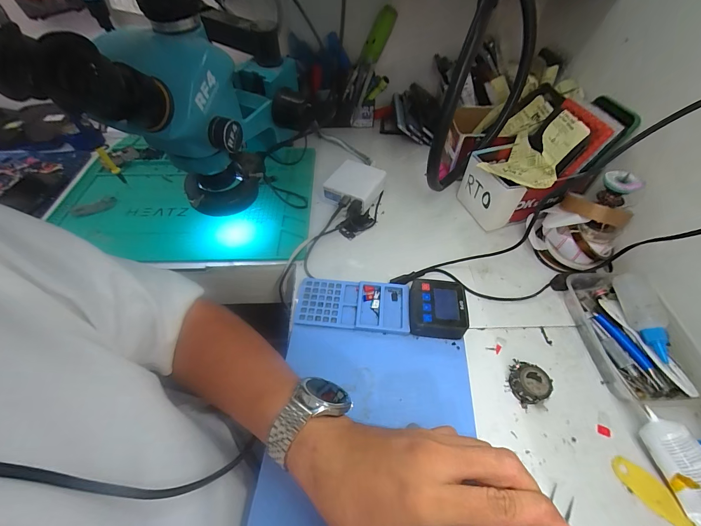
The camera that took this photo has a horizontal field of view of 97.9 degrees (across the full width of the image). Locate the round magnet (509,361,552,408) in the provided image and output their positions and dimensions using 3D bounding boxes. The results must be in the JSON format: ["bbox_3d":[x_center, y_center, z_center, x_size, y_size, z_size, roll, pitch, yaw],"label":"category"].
[{"bbox_3d":[0.207,0.138,0.356,0.040,0.024,0.045,-23,56,-18],"label":"round magnet"}]

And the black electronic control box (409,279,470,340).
[{"bbox_3d":[0.112,0.060,0.399,0.070,0.032,0.072,5,53,3],"label":"black electronic control box"}]

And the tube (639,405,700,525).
[{"bbox_3d":[0.329,0.214,0.284,0.033,0.034,0.137,-15,67,-12],"label":"tube"}]

